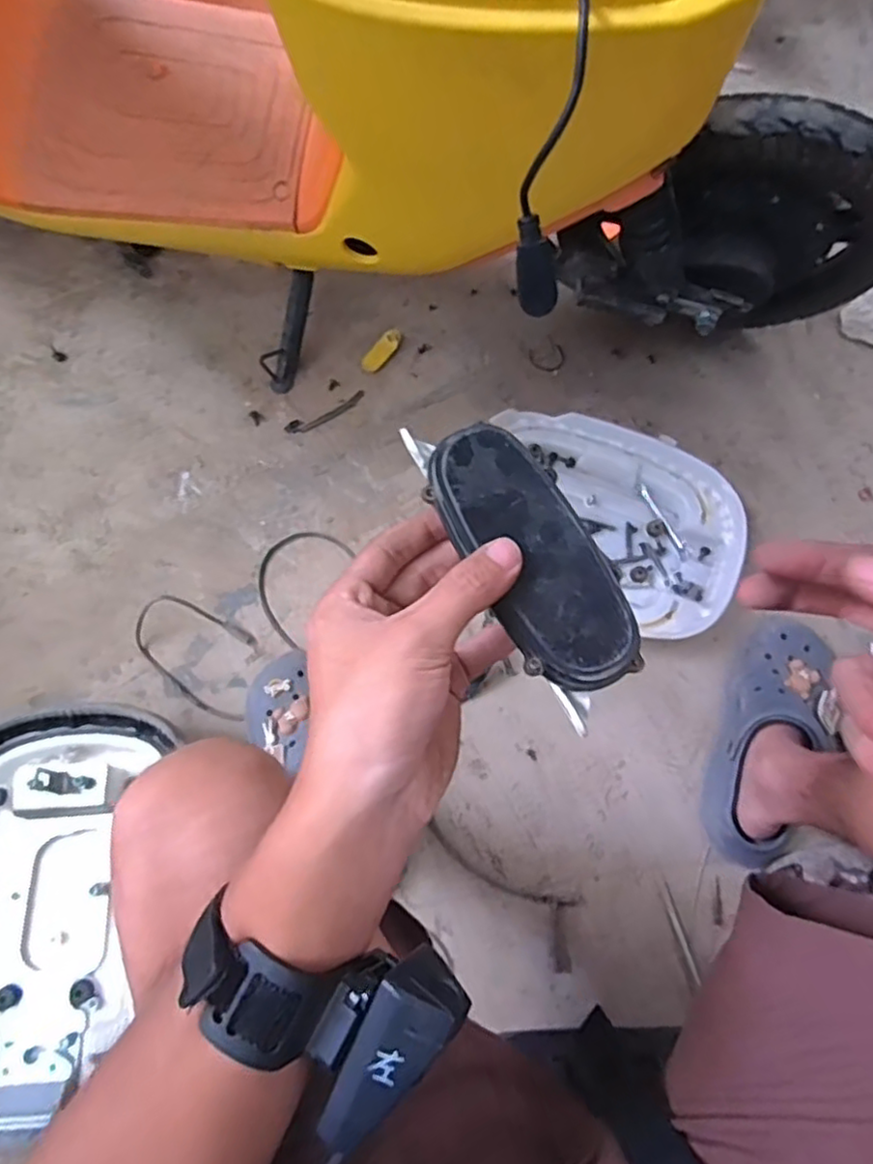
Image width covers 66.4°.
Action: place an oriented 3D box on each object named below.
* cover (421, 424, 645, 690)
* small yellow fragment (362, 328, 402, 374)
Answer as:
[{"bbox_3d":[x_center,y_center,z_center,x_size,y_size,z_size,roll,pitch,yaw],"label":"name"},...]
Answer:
[{"bbox_3d":[0.042,-0.013,0.288,0.052,0.011,0.124,-28,77,-10],"label":"cover"},{"bbox_3d":[-0.076,-0.329,0.946,0.027,0.014,0.074,35,73,11],"label":"small yellow fragment"}]

